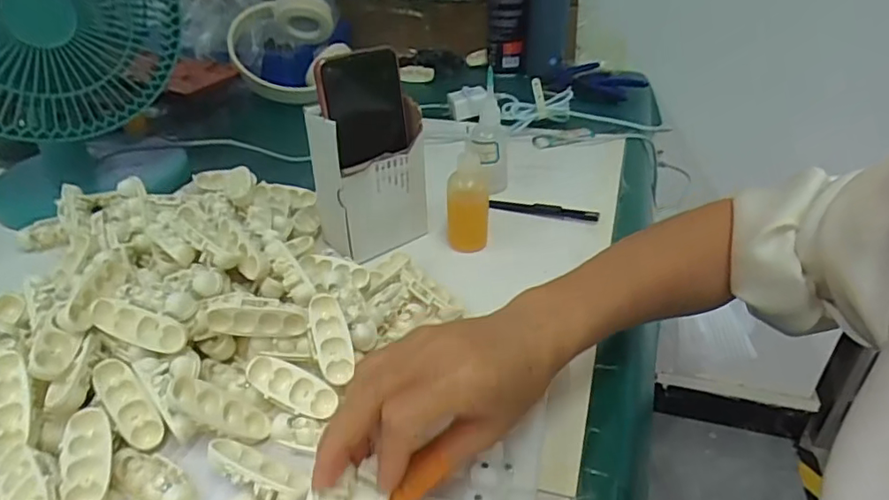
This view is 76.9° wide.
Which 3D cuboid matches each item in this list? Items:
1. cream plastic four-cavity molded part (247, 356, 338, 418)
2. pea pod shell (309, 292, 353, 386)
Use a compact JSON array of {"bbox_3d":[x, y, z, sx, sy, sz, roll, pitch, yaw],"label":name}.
[{"bbox_3d":[-0.098,0.087,0.358,0.060,0.017,0.024,14,73,21],"label":"cream plastic four-cavity molded part"},{"bbox_3d":[-0.075,0.059,0.374,0.023,0.018,0.061,-14,63,-15],"label":"pea pod shell"}]

